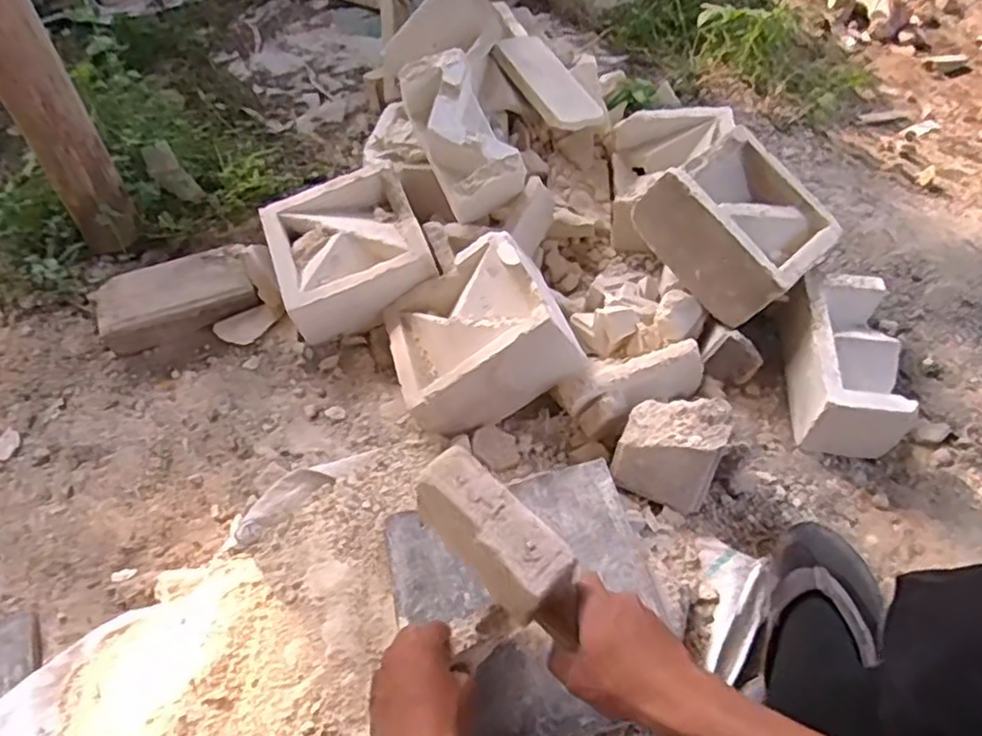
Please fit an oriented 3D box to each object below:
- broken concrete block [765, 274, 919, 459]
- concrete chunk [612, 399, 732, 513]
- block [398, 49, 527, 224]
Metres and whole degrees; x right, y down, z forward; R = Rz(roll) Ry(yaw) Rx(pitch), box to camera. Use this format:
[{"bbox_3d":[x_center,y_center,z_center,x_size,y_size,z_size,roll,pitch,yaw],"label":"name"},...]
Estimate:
[{"bbox_3d":[0.423,-0.014,0.837,0.113,0.096,0.214,5,55,6],"label":"broken concrete block"},{"bbox_3d":[0.198,0.092,0.772,0.105,0.085,0.102,-1,54,2],"label":"concrete chunk"},{"bbox_3d":[-0.039,-0.318,0.954,0.102,0.120,0.218,-27,86,-16],"label":"block"}]

